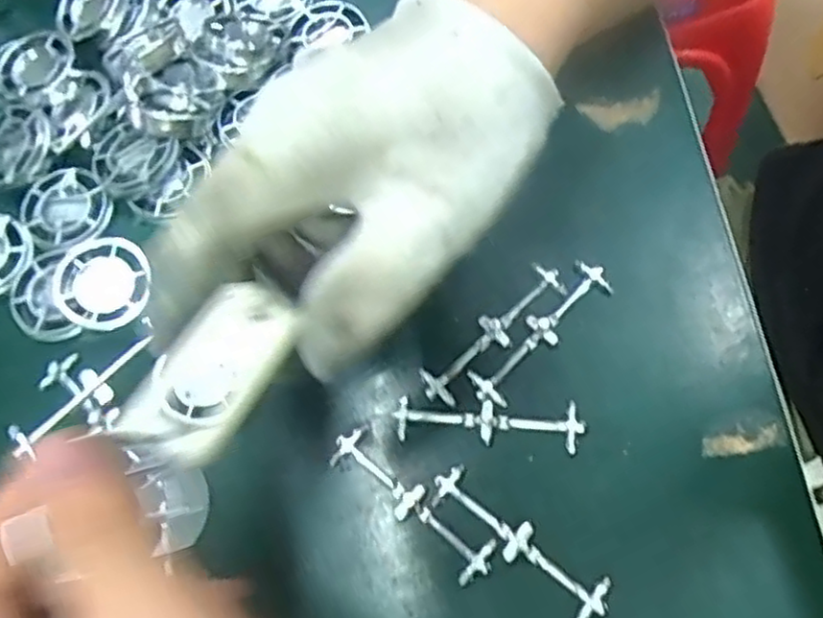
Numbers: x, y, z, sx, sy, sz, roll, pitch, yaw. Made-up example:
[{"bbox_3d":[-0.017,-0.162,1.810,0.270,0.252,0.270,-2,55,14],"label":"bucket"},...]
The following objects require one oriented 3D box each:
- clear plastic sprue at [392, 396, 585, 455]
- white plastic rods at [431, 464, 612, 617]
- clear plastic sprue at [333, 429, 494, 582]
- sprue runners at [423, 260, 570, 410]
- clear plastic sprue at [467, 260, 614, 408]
[{"bbox_3d":[0.029,0.043,0.276,0.070,0.004,0.017,3,70,7],"label":"clear plastic sprue"},{"bbox_3d":[0.038,0.083,0.260,0.071,0.004,0.017,37,77,17],"label":"white plastic rods"},{"bbox_3d":[0.000,0.071,0.267,0.072,0.004,0.017,39,78,18],"label":"clear plastic sprue"},{"bbox_3d":[0.033,0.009,0.288,0.071,0.004,0.016,-43,71,-10],"label":"sprue runners"},{"bbox_3d":[0.052,0.009,0.287,0.018,0.005,0.071,41,79,18],"label":"clear plastic sprue"}]

